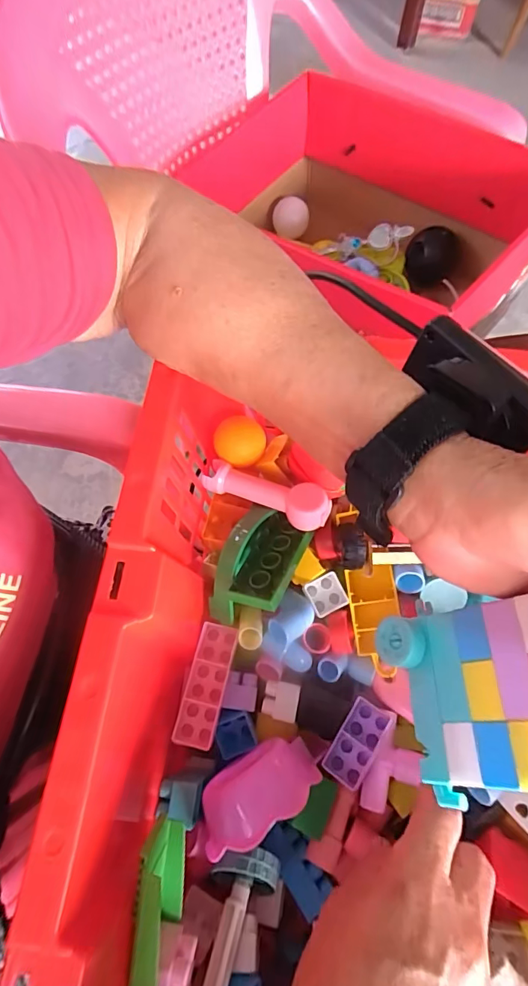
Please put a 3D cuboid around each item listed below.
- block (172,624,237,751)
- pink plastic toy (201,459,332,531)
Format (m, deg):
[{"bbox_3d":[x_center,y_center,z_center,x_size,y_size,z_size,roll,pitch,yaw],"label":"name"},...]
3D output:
[{"bbox_3d":[-0.037,0.122,0.288,0.025,0.012,0.073,12,68,5],"label":"block"},{"bbox_3d":[0.002,0.000,0.303,0.089,0.019,0.025,17,68,20],"label":"pink plastic toy"}]

